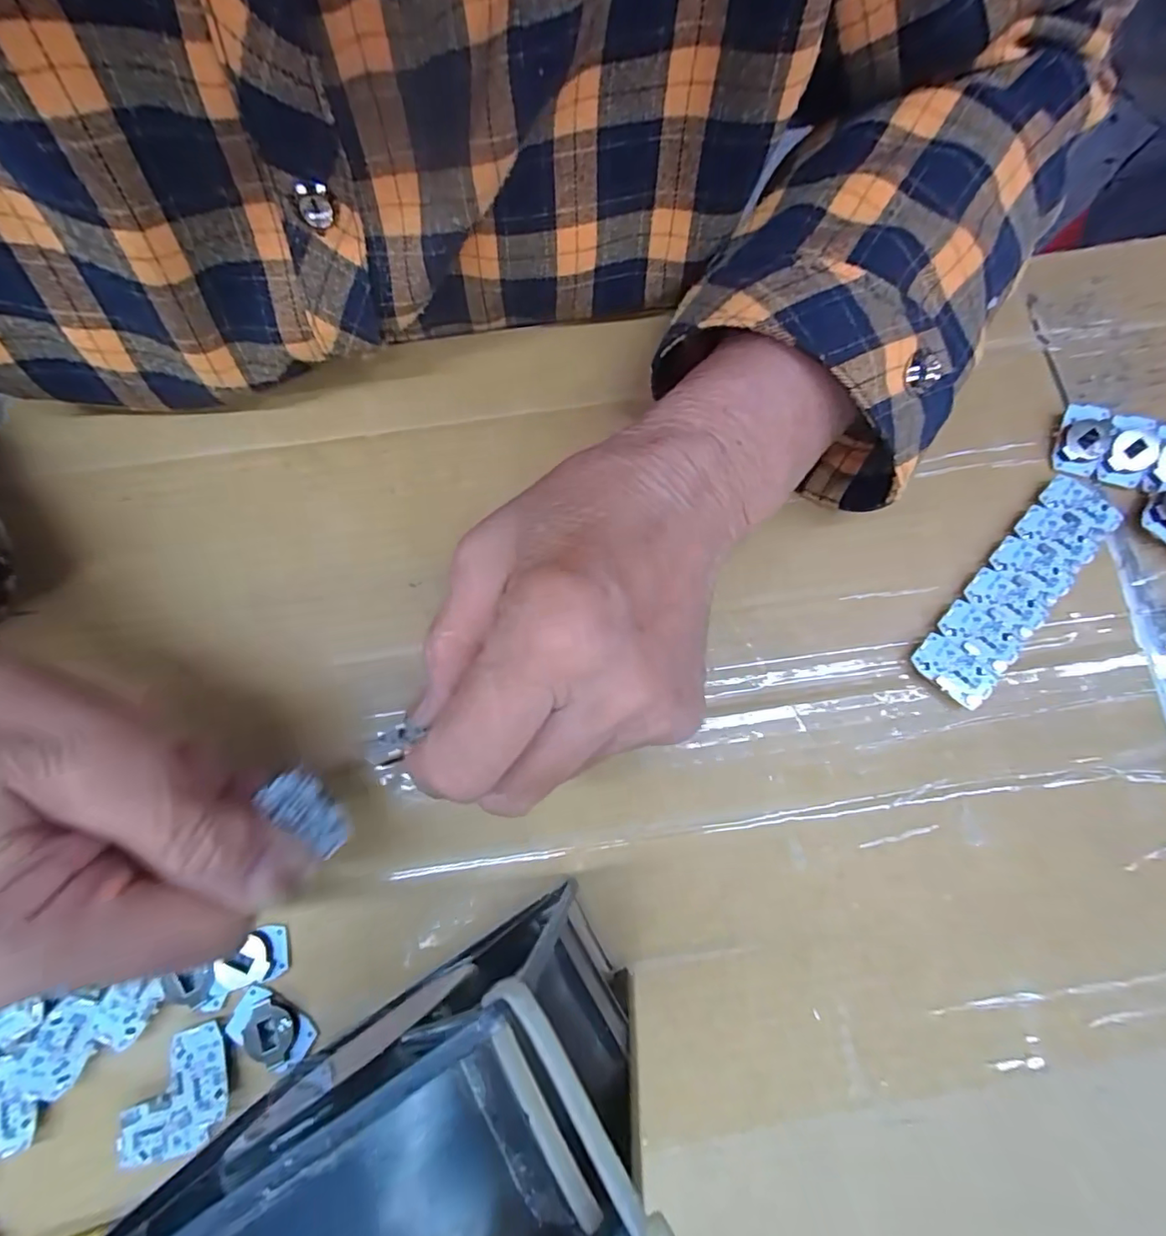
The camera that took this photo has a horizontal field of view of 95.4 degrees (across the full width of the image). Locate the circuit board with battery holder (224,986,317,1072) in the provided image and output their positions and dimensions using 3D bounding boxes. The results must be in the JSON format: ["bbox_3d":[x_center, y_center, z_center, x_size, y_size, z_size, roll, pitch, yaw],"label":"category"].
[{"bbox_3d":[-0.111,0.146,0.186,0.029,0.004,0.018,29,80,8],"label":"circuit board with battery holder"}]

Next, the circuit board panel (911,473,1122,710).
[{"bbox_3d":[0.175,-0.012,0.213,0.029,0.004,0.105,40,84,14],"label":"circuit board panel"}]

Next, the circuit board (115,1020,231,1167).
[{"bbox_3d":[-0.142,0.165,0.182,0.038,0.004,0.035,-18,78,-2],"label":"circuit board"}]

